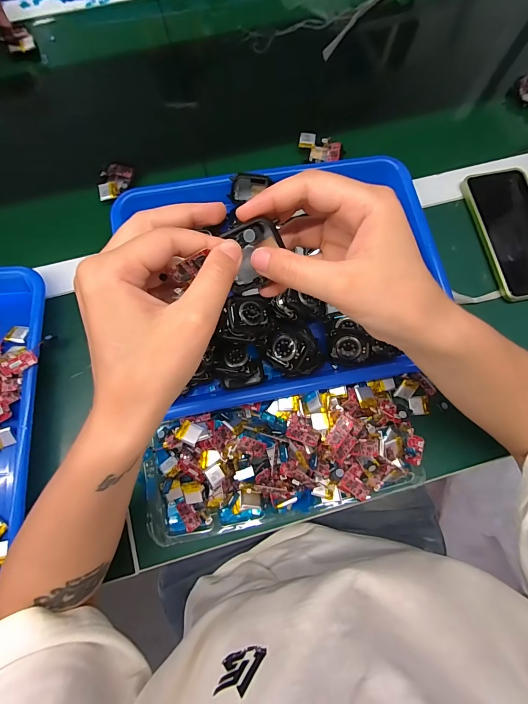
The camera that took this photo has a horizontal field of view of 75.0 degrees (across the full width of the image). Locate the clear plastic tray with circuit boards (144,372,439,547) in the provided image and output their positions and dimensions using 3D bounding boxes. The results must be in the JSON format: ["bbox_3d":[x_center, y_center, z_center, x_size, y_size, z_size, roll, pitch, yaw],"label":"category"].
[{"bbox_3d":[0.027,0.099,0.323,0.293,0.046,0.111,-10,76,-4],"label":"clear plastic tray with circuit boards"}]

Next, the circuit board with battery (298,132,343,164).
[{"bbox_3d":[0.069,-0.251,0.426,0.054,0.016,0.028,14,75,3],"label":"circuit board with battery"}]

